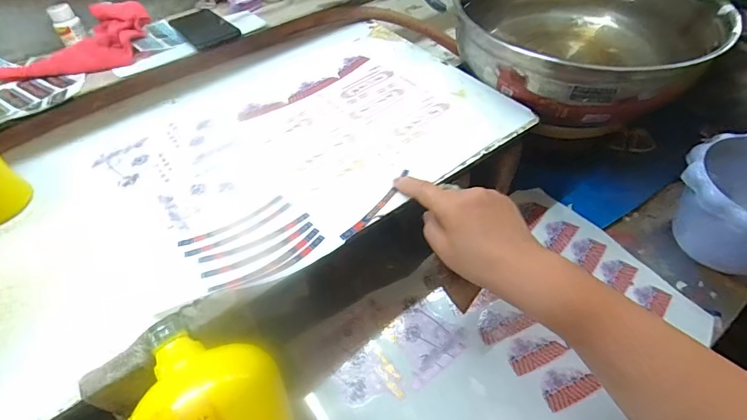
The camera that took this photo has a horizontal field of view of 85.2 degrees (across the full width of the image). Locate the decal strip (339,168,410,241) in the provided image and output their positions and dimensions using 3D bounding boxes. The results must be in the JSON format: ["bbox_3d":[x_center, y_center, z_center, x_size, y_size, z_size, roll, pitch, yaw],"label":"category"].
[{"bbox_3d":[0.006,-0.007,0.411,0.011,0.004,0.108,31,60,24],"label":"decal strip"}]

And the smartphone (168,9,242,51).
[{"bbox_3d":[-0.290,-0.309,0.686,0.074,0.007,0.192,-30,49,-21],"label":"smartphone"}]

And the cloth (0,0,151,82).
[{"bbox_3d":[-0.456,-0.260,0.623,0.194,0.047,0.138,2,52,2],"label":"cloth"}]

